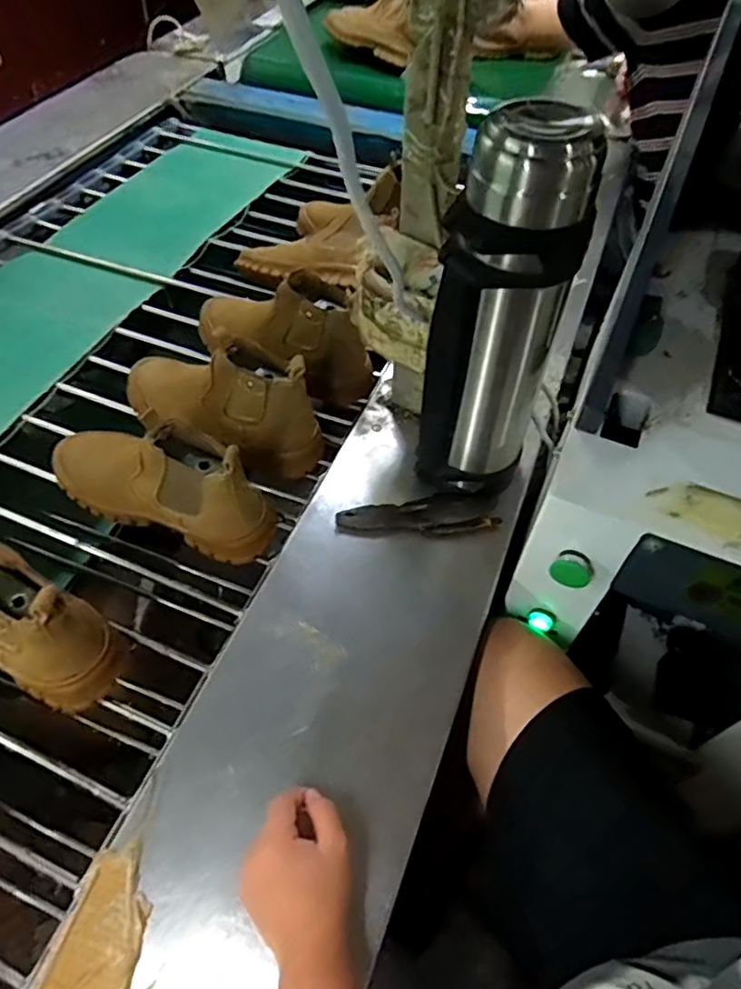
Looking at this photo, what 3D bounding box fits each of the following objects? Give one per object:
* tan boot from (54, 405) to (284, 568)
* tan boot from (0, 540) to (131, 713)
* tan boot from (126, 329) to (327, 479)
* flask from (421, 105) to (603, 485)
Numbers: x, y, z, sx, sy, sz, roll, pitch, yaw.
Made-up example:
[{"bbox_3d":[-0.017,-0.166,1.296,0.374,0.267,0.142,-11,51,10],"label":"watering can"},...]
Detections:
[{"bbox_3d":[-0.252,-0.023,0.699,0.280,0.159,0.092,25,57,14],"label":"tan boot"},{"bbox_3d":[-0.387,0.099,0.599,0.281,0.142,0.119,31,59,18],"label":"tan boot"},{"bbox_3d":[-0.200,-0.136,0.787,0.294,0.146,0.089,24,57,14],"label":"tan boot"},{"bbox_3d":[0.122,-0.153,0.590,0.104,0.376,0.112,33,60,19],"label":"flask"}]

